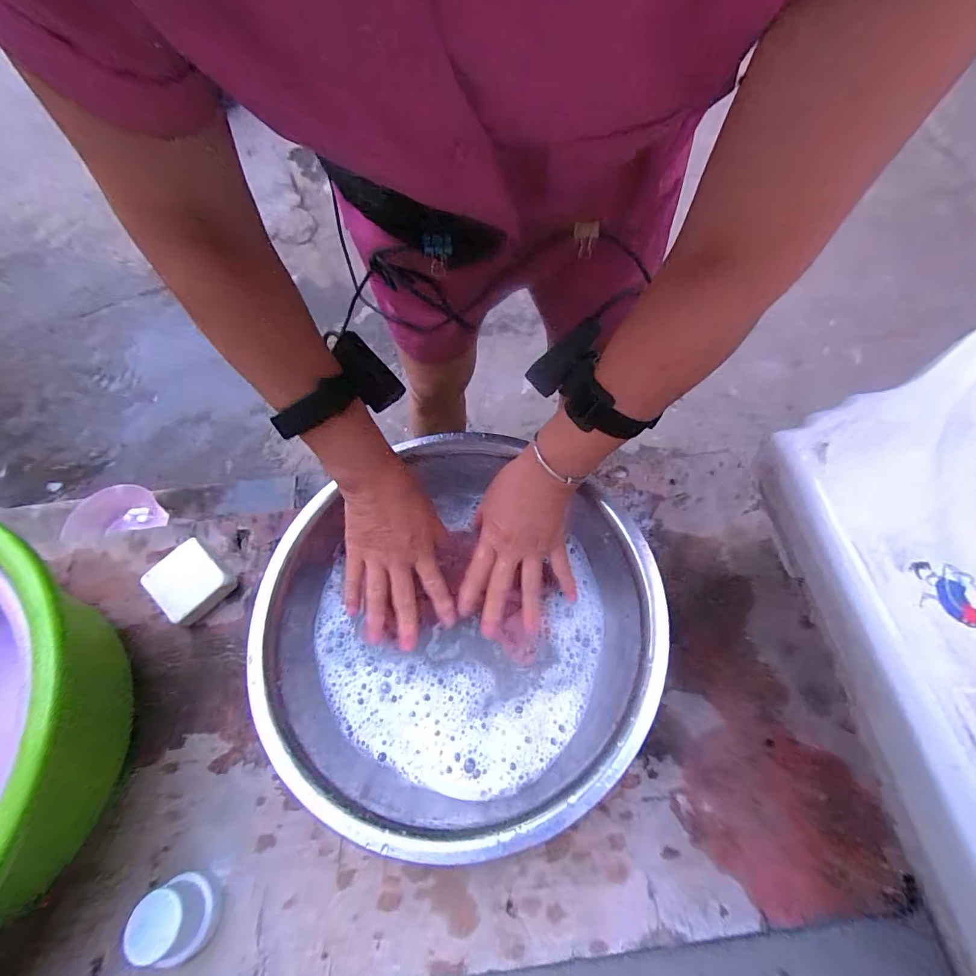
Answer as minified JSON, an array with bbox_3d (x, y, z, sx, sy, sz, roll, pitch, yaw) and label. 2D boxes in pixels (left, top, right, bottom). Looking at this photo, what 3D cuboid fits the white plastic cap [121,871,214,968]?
[{"bbox_3d":[-0.261,0.358,0.372,0.050,0.046,0.052,0,63,0],"label":"white plastic cap"}]

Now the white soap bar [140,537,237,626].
[{"bbox_3d":[-0.344,0.109,0.520,0.072,0.036,0.070,36,68,17],"label":"white soap bar"}]

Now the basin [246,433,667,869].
[{"bbox_3d":[-0.031,0.123,0.430,0.341,0.097,0.335,0,63,0],"label":"basin"}]

